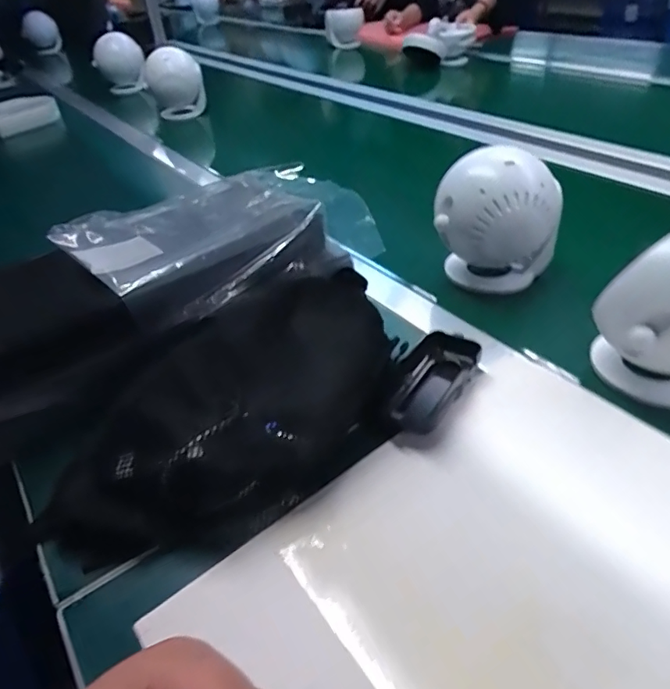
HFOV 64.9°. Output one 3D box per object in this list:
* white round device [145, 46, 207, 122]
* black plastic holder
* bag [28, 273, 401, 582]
[{"bbox_3d":[-0.332,-0.537,1.100,0.111,0.141,0.113,-13,38,-5],"label":"white round device"},{"bbox_3d":[0.080,0.029,0.429,0.052,0.029,0.104,17,45,30],"label":"black plastic holder"},{"bbox_3d":[-0.073,0.047,0.387,0.285,0.083,0.151,-31,43,-25],"label":"bag"}]

